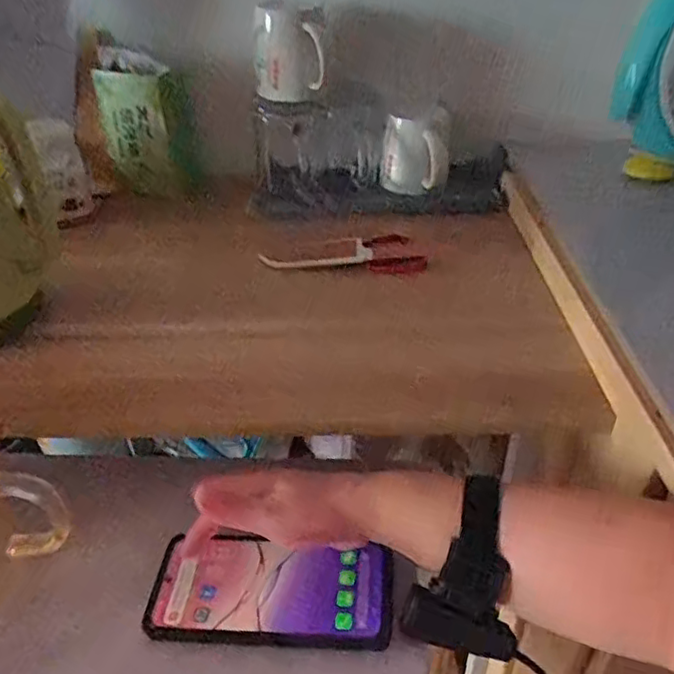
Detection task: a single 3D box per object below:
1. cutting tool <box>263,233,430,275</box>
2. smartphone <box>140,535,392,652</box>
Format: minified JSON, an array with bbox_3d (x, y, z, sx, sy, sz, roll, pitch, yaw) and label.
[{"bbox_3d":[0.007,-0.088,0.648,0.167,0.016,0.057,2,36,7],"label":"cutting tool"},{"bbox_3d":[-0.046,0.170,0.421,0.162,0.018,0.069,0,40,6],"label":"smartphone"}]

